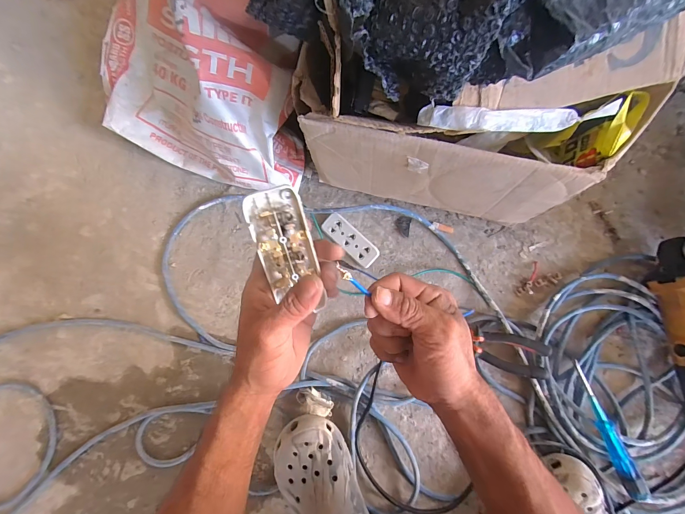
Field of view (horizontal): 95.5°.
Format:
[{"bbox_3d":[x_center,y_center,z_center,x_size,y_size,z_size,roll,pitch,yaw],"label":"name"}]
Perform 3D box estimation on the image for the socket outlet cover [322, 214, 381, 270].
[{"bbox_3d":[0.014,-0.030,0.553,0.111,0.010,0.042,44,86,7],"label":"socket outlet cover"}]

